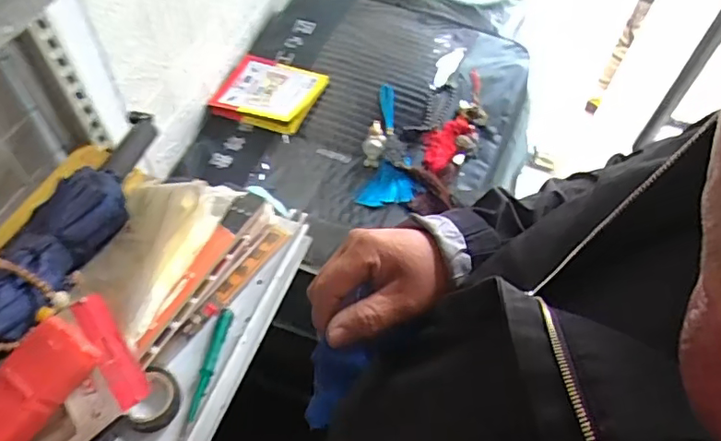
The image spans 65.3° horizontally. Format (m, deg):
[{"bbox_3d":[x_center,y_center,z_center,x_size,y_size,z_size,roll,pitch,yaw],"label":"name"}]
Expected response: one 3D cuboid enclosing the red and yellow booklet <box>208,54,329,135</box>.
[{"bbox_3d":[-0.185,-0.260,1.133,0.218,0.028,0.148,19,67,23],"label":"red and yellow booklet"}]

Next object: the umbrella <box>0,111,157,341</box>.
[{"bbox_3d":[-0.324,-0.017,0.636,0.095,0.075,0.326,17,57,8],"label":"umbrella"}]

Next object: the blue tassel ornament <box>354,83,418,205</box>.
[{"bbox_3d":[0.045,-0.137,1.025,0.095,0.020,0.221,1,73,-3],"label":"blue tassel ornament"}]

